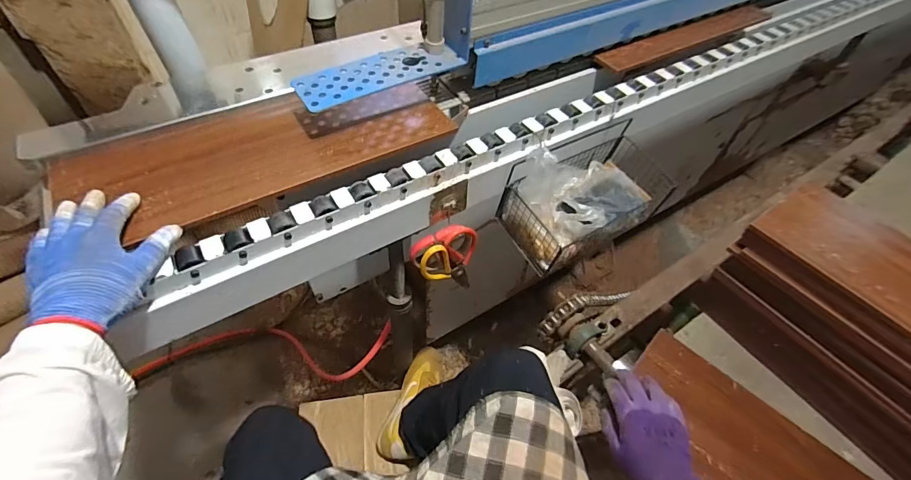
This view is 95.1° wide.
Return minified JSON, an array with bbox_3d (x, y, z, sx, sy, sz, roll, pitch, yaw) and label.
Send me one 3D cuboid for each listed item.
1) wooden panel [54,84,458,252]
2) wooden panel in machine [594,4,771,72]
[{"bbox_3d":[-0.228,-0.110,0.536,0.456,0.025,0.155,-19,57,-20],"label":"wooden panel"},{"bbox_3d":[0.451,-0.391,0.798,0.457,0.016,0.056,-26,59,-22],"label":"wooden panel in machine"}]

